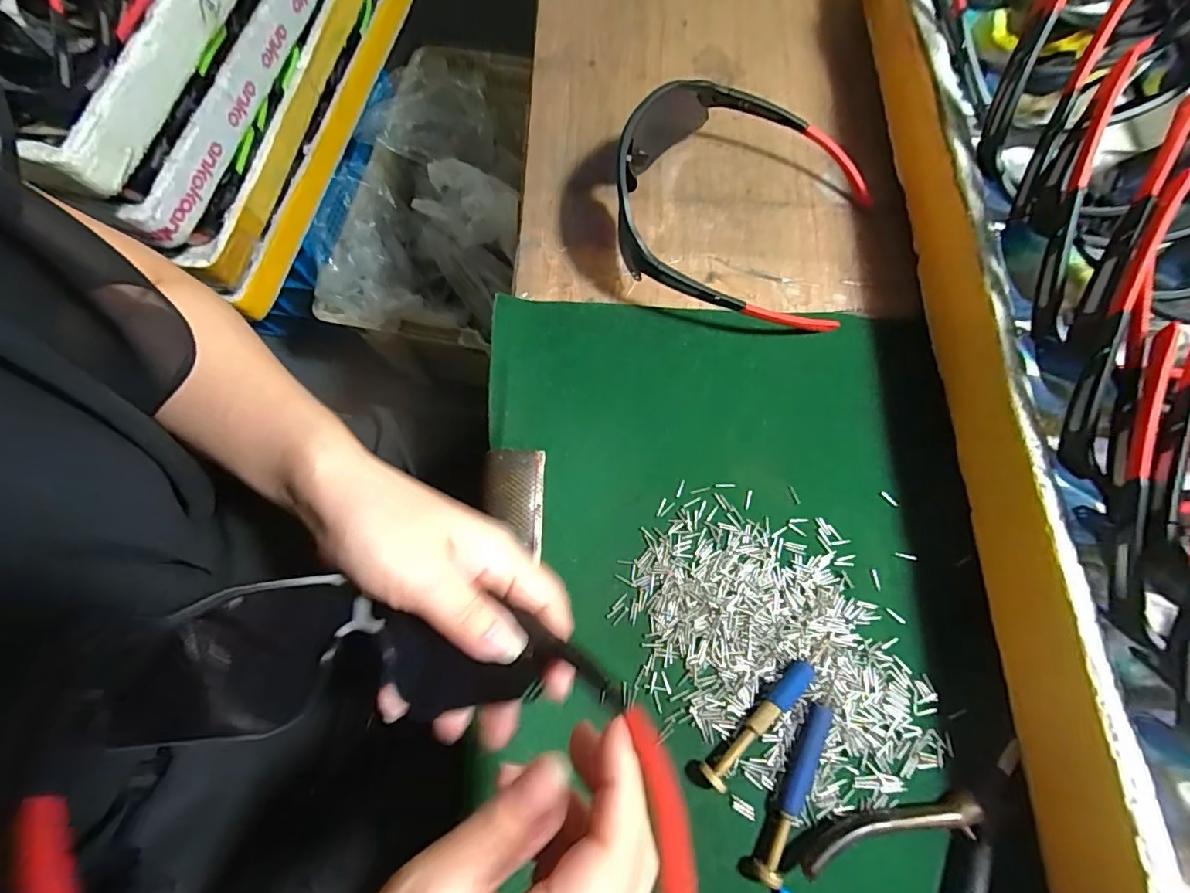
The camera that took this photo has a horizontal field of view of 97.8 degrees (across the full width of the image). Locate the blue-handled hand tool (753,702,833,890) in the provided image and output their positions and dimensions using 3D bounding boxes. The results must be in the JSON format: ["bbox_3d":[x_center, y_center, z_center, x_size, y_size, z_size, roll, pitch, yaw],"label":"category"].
[{"bbox_3d":[0.102,0.174,0.263,0.011,0.012,0.085,26,75,8],"label":"blue-handled hand tool"}]

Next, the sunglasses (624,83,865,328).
[{"bbox_3d":[0.095,-0.160,0.340,0.165,0.056,0.154,21,75,6],"label":"sunglasses"}]

